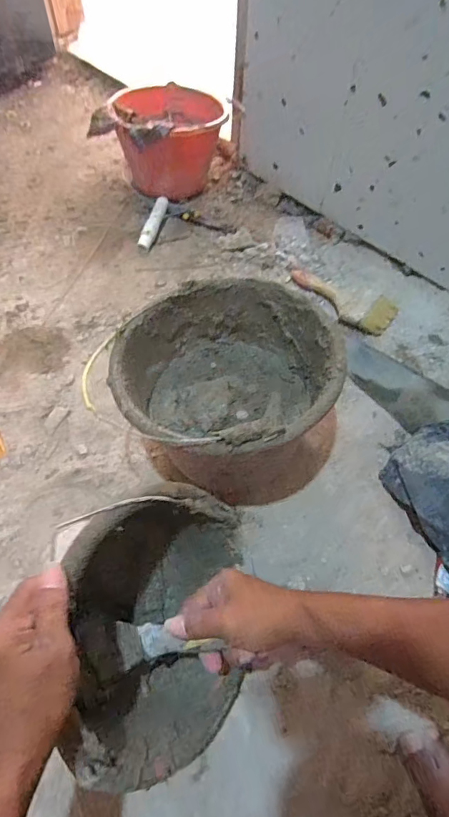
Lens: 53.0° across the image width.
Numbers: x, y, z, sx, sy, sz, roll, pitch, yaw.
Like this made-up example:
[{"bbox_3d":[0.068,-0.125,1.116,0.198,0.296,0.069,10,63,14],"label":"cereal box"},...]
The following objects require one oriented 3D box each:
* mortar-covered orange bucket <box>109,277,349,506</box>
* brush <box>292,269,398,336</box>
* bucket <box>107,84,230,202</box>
[{"bbox_3d":[0.004,-0.016,0.625,0.269,0.226,0.274,1,59,-2],"label":"mortar-covered orange bucket"},{"bbox_3d":[0.215,-0.211,0.842,0.207,0.032,0.090,35,64,17],"label":"brush"},{"bbox_3d":[-0.128,-0.576,0.987,0.226,0.175,0.215,1,59,-2],"label":"bucket"}]

